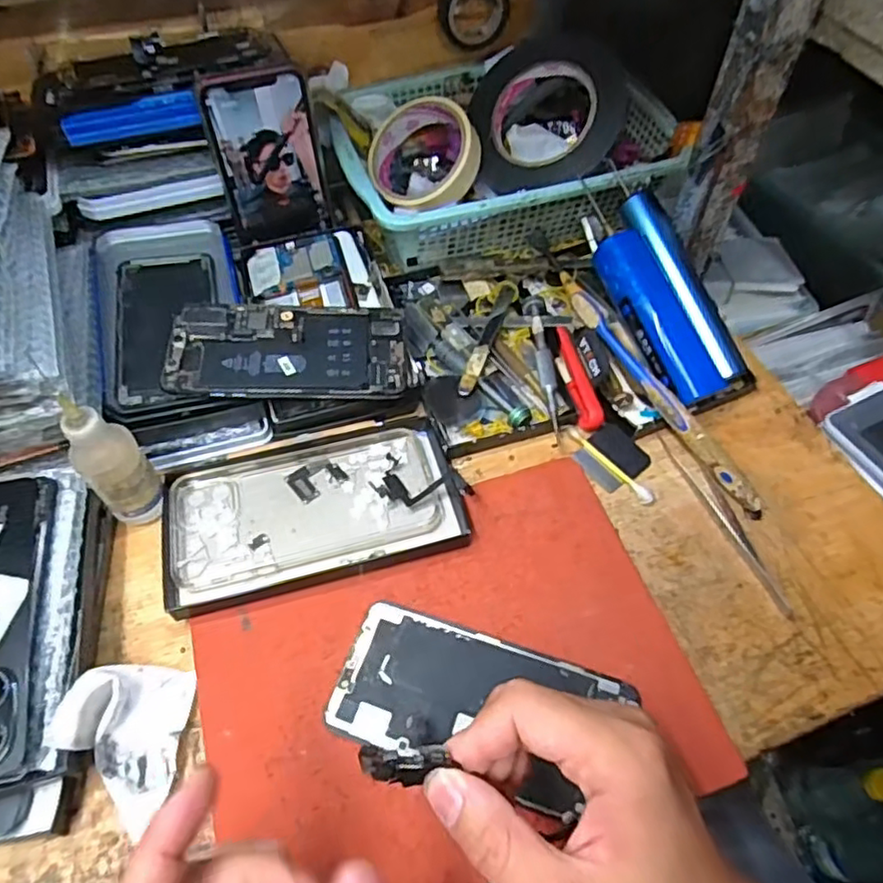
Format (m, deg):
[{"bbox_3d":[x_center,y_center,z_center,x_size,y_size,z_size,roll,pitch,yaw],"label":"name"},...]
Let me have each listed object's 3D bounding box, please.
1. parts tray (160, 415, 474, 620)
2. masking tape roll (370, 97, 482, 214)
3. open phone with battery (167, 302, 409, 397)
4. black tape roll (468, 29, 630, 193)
[{"bbox_3d":[-0.080,0.041,0.415,0.181,0.014,0.102,-14,56,-9],"label":"parts tray"},{"bbox_3d":[-0.014,-0.233,0.535,0.089,0.026,0.089,0,89,23],"label":"masking tape roll"},{"bbox_3d":[-0.102,-0.062,0.441,0.157,0.005,0.076,-1,59,-6],"label":"open phone with battery"},{"bbox_3d":[0.087,-0.259,0.520,0.120,0.028,0.120,-1,87,27],"label":"black tape roll"}]

